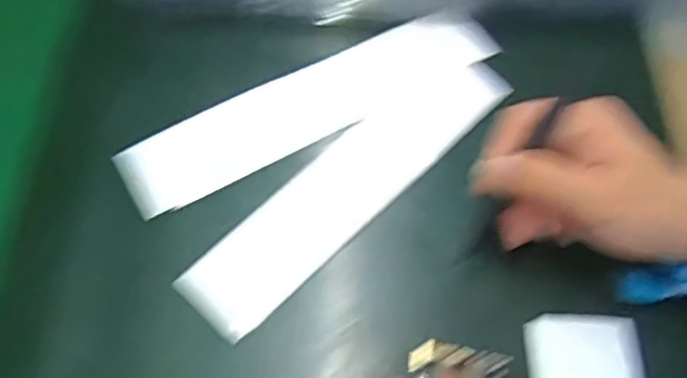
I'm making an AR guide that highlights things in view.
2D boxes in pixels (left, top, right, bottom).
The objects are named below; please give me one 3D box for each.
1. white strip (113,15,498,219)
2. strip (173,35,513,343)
[{"bbox_3d":[-0.018,-0.055,0.395,0.242,0.006,0.049,-27,71,-14],"label":"white strip"},{"bbox_3d":[0.008,-0.008,0.372,0.051,0.008,0.232,43,69,16],"label":"strip"}]

